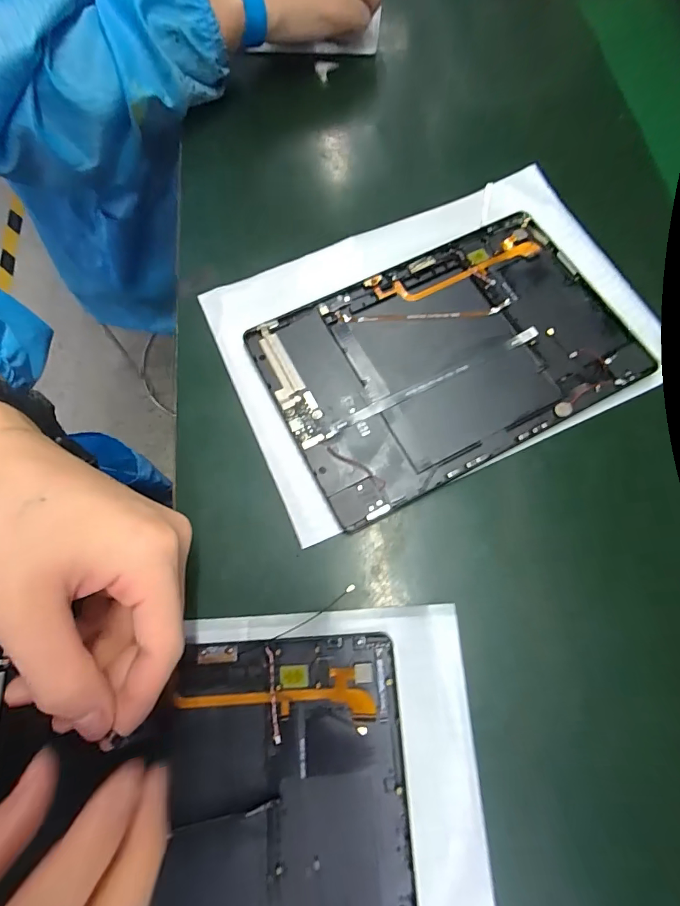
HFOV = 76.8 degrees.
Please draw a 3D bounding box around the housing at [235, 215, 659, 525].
[{"bbox_3d":[0.072,-0.067,0.293,0.235,0.008,0.150,-26,72,-8],"label":"housing"}]

